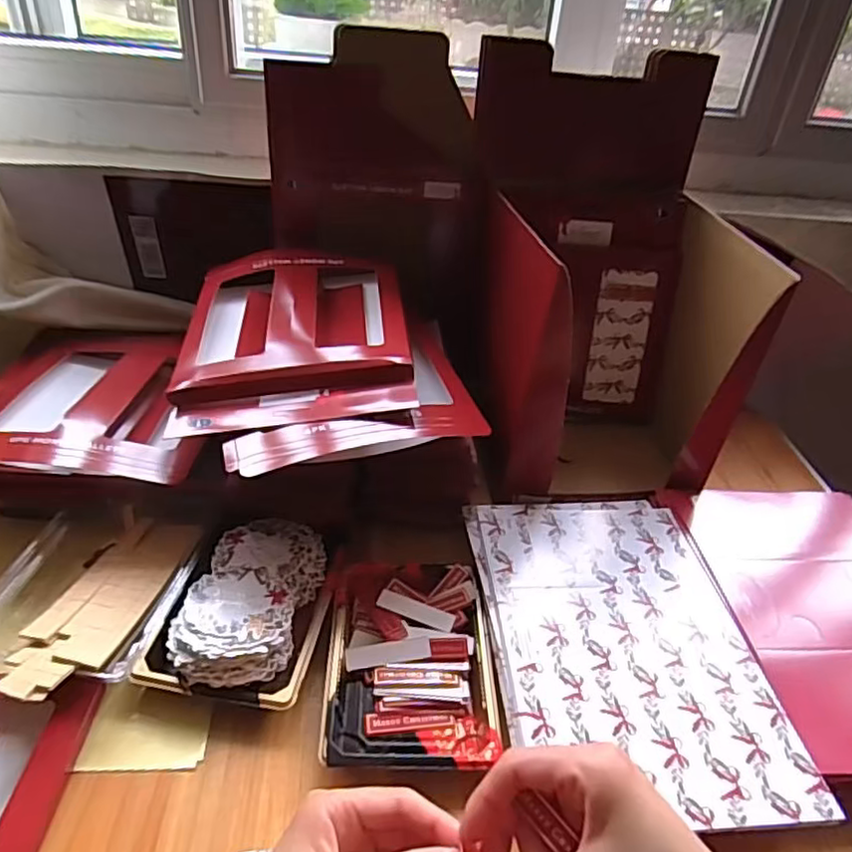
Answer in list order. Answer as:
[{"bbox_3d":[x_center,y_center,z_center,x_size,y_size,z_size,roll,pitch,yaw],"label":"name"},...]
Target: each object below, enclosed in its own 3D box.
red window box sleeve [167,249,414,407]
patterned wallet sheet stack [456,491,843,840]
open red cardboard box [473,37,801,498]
[{"bbox_3d":[-0.119,-0.109,0.604,0.189,0.046,0.249,0,36,-7],"label":"red window box sleeve"},{"bbox_3d":[0.140,0.147,0.470,0.184,0.008,0.269,0,35,-7],"label":"patterned wallet sheet stack"},{"bbox_3d":[0.166,-0.115,0.628,0.215,0.395,0.259,0,36,-8],"label":"open red cardboard box"}]

